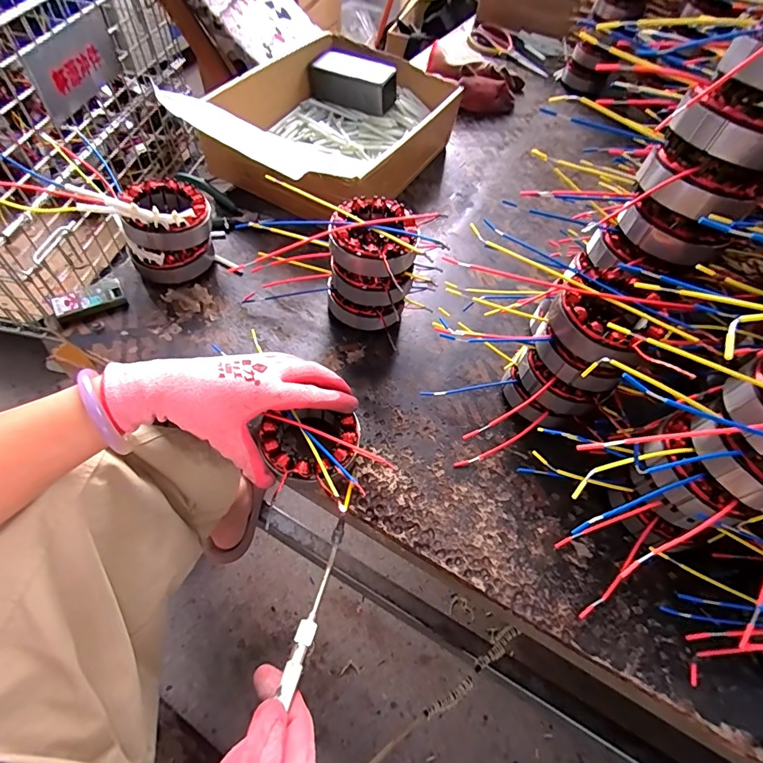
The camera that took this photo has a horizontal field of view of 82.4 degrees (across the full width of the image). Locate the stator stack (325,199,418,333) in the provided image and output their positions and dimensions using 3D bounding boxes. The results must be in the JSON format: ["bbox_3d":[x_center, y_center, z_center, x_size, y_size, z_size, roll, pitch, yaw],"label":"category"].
[{"bbox_3d":[-0.012,-0.121,0.462,0.087,0.111,0.087,5,57,-4],"label":"stator stack"}]

